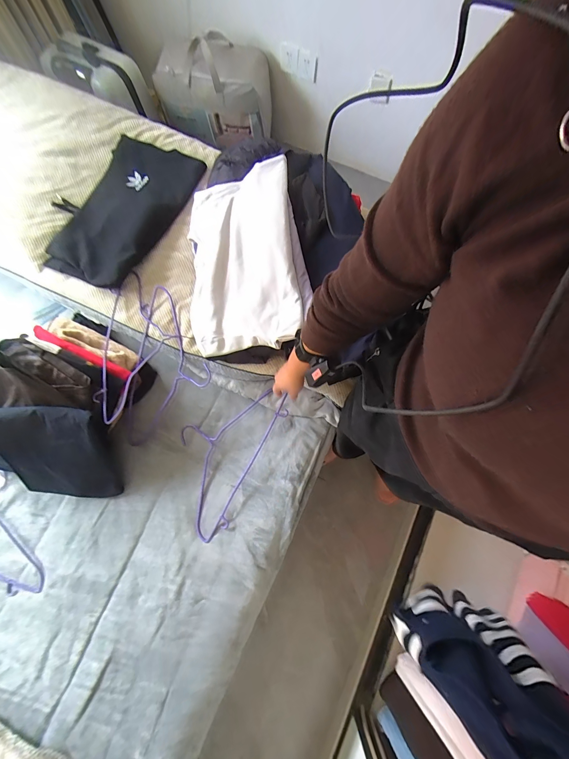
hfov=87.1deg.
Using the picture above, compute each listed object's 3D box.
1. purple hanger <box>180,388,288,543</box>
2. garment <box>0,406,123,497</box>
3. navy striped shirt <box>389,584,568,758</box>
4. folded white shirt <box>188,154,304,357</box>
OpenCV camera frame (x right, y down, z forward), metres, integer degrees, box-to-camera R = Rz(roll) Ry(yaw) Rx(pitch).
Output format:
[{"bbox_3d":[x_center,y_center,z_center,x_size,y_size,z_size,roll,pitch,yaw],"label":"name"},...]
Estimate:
[{"bbox_3d":[-0.180,0.180,0.800,0.224,0.061,0.413,32,77,7],"label":"purple hanger"},{"bbox_3d":[-0.594,0.180,0.721,0.342,0.092,0.267,0,120,-7],"label":"garment"},{"bbox_3d":[0.290,0.432,0.472,0.155,0.498,0.100,18,75,19],"label":"navy striped shirt"},{"bbox_3d":[-0.104,-0.289,0.718,0.277,0.046,0.441,-7,85,17],"label":"folded white shirt"}]

